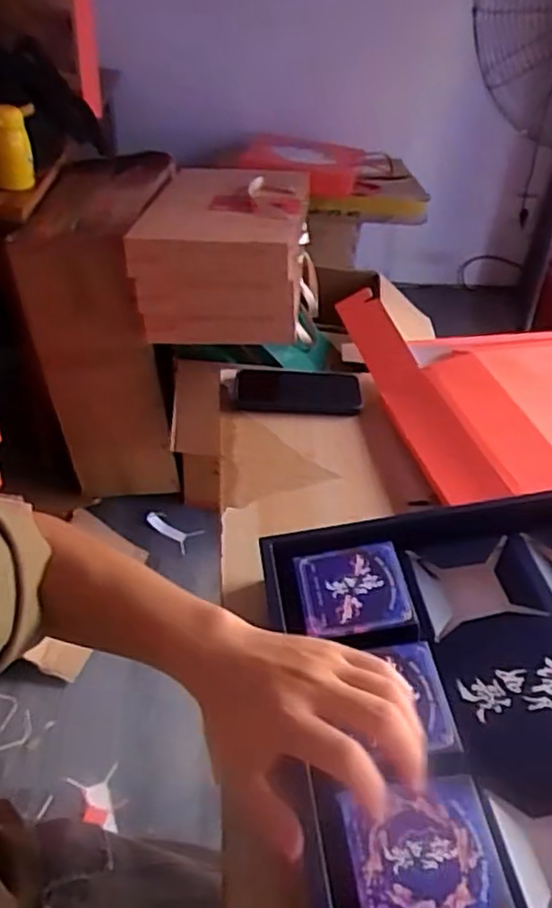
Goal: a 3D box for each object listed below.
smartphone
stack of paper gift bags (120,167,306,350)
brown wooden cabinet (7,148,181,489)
[{"bbox_3d":[0.026,-0.078,0.860,0.151,0.011,0.078,2,49,-2],"label":"smartphone"},{"bbox_3d":[-0.099,-0.409,1.461,0.305,0.233,0.426,7,38,4],"label":"stack of paper gift bags"},{"bbox_3d":[-0.353,-0.274,1.636,0.292,0.658,0.412,9,38,6],"label":"brown wooden cabinet"}]

